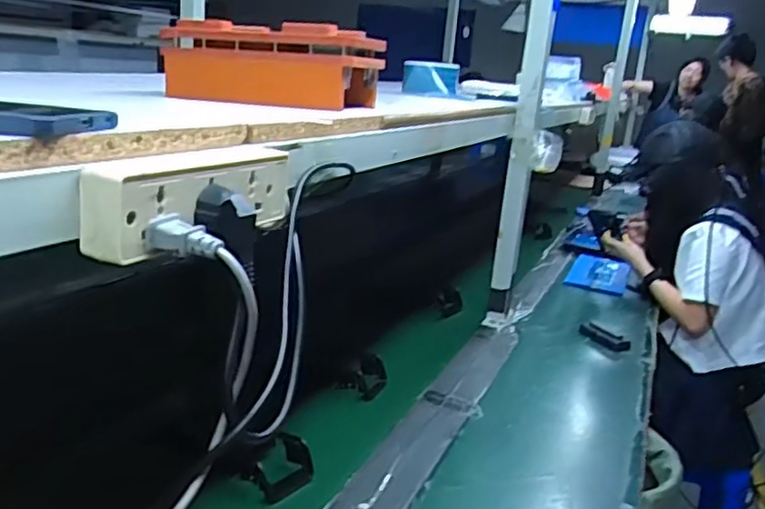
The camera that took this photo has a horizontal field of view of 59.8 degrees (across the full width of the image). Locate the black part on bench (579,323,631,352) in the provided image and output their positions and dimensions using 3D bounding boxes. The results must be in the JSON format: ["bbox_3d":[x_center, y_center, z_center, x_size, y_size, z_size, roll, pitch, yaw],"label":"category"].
[{"bbox_3d":[0.465,0.175,1.396,0.037,0.027,0.116,-2,17,-27],"label":"black part on bench"}]

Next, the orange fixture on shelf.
[{"bbox_3d":[-0.133,-0.232,0.823,0.245,0.090,0.118,10,16,15],"label":"orange fixture on shelf"}]

